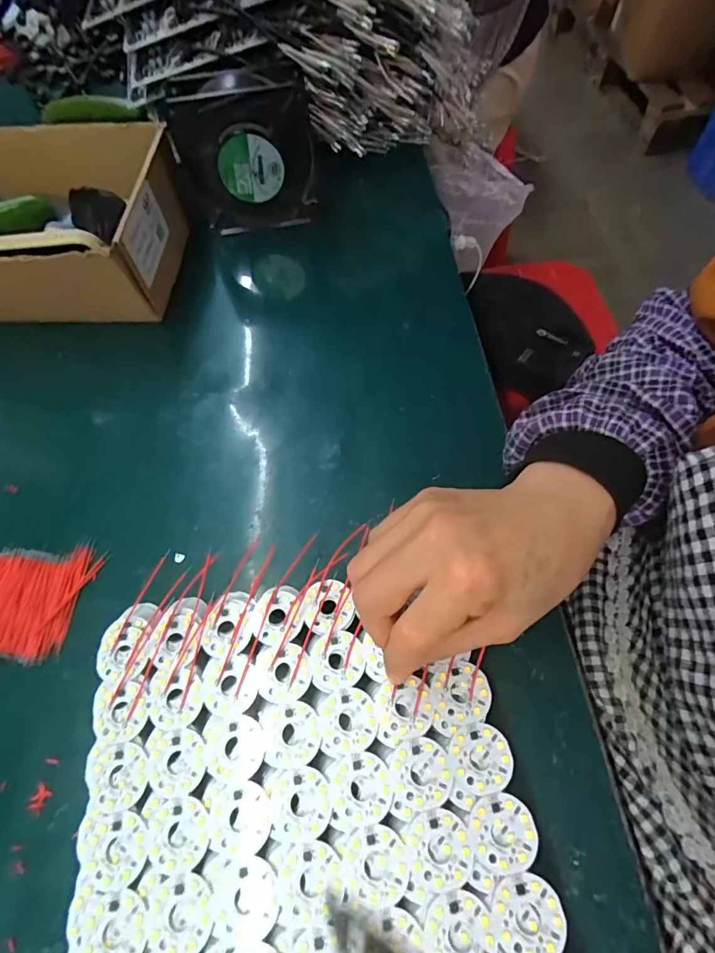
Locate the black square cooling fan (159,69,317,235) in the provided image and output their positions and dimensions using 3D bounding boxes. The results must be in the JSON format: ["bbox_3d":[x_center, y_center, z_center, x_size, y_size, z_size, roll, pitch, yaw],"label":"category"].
[{"bbox_3d":[-0.104,-0.303,0.437,0.123,0.115,0.043,-7,62,0],"label":"black square cooling fan"}]

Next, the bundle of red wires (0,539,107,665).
[{"bbox_3d":[-0.232,0.083,0.305,0.104,0.012,0.075,-3,62,2],"label":"bundle of red wires"}]

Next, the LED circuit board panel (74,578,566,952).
[{"bbox_3d":[-0.030,0.163,0.231,0.216,0.008,0.214,-9,62,-2],"label":"LED circuit board panel"}]

